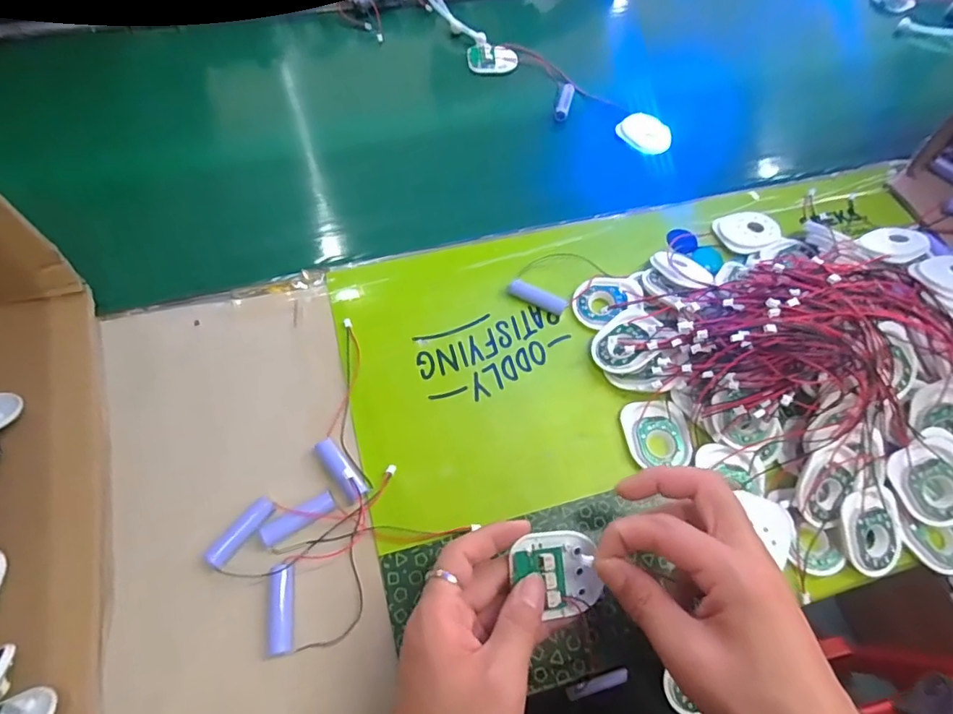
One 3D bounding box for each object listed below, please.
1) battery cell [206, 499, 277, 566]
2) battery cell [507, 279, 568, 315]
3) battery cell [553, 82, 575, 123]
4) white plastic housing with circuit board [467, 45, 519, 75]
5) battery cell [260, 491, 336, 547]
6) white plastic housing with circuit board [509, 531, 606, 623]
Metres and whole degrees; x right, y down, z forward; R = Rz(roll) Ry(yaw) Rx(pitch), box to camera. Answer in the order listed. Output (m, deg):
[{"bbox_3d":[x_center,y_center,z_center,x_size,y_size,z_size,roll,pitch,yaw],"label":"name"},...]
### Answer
[{"bbox_3d":[-0.154,0.115,0.344,0.016,0.013,0.049,33,64,14],"label":"battery cell"},{"bbox_3d":[0.052,-0.050,0.437,0.050,0.015,0.013,25,62,10],"label":"battery cell"},{"bbox_3d":[0.098,-0.286,0.584,0.015,0.012,0.057,16,61,5],"label":"battery cell"},{"bbox_3d":[0.019,-0.356,0.622,0.059,0.013,0.040,-6,61,-7],"label":"white plastic housing with circuit board"},{"bbox_3d":[-0.118,0.107,0.346,0.049,0.011,0.016,-29,66,-18],"label":"battery cell"},{"bbox_3d":[0.047,0.130,0.310,0.050,0.012,0.048,-6,77,-11],"label":"white plastic housing with circuit board"}]

